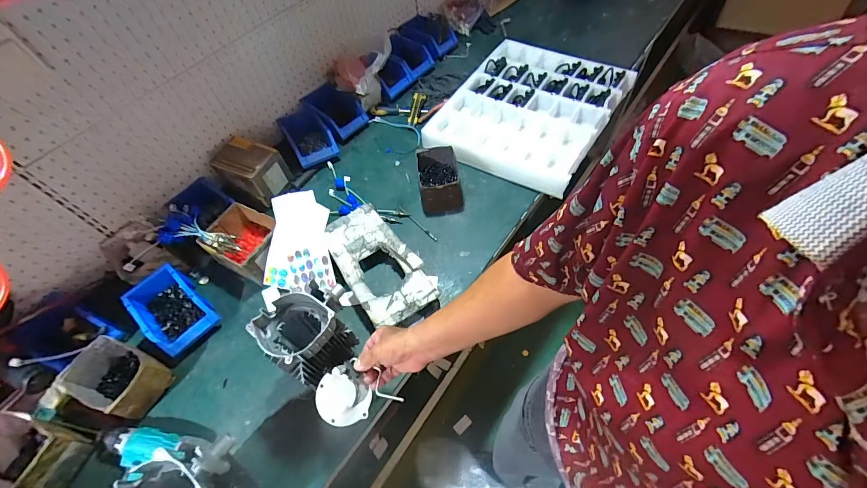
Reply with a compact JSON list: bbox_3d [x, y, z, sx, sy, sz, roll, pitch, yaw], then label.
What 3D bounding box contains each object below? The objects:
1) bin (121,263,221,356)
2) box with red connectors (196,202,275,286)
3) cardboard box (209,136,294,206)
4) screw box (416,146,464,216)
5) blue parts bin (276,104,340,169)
[{"bbox_3d":[-0.578,0.144,0.817,0.184,0.071,0.127,38,68,25],"label":"bin"},{"bbox_3d":[-0.446,-0.007,0.886,0.158,0.099,0.138,22,62,18],"label":"box with red connectors"},{"bbox_3d":[-0.490,-0.201,0.995,0.158,0.115,0.112,18,61,15],"label":"cardboard box"},{"bbox_3d":[0.014,-0.171,0.980,0.114,0.095,0.153,-9,57,-1],"label":"screw box"},{"bbox_3d":[-0.371,-0.315,1.085,0.131,0.096,0.181,-29,60,-13],"label":"blue parts bin"}]

